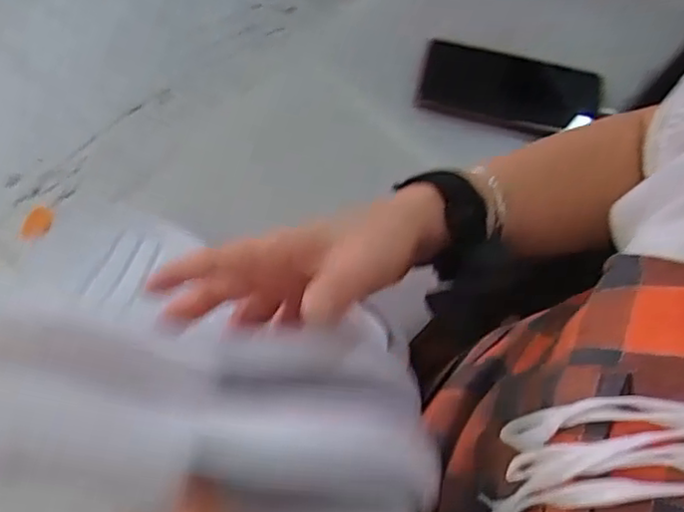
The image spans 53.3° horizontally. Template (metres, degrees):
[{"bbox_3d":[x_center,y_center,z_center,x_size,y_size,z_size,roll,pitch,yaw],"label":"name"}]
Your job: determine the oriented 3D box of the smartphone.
[{"bbox_3d":[0.146,-0.145,0.599,0.157,0.013,0.067,14,87,-5],"label":"smartphone"}]

